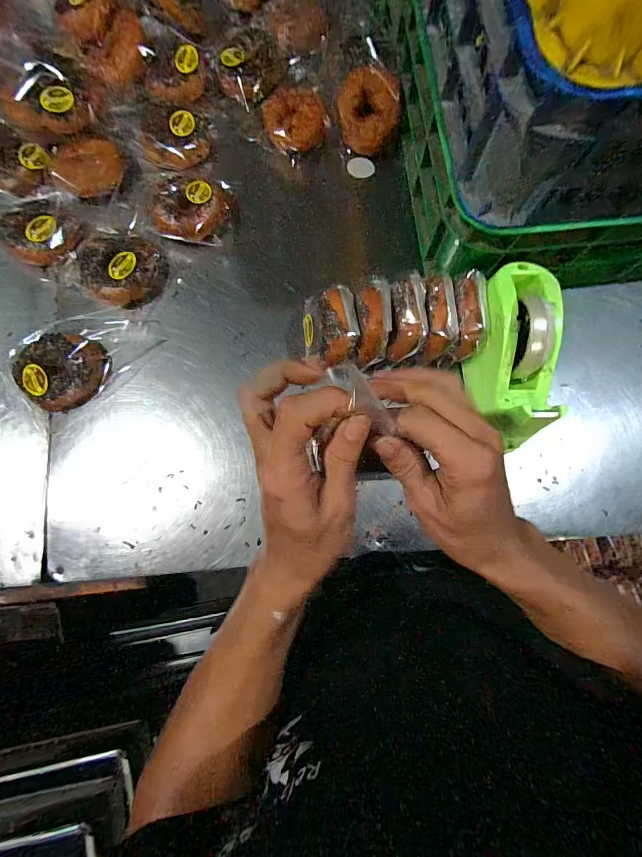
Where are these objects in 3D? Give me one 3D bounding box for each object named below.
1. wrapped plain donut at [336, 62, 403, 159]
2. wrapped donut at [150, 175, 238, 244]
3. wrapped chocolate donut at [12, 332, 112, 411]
[{"bbox_3d":[0.066,-0.447,0.528,0.085,0.036,0.107,1,82,0],"label":"wrapped plain donut"},{"bbox_3d":[-0.175,-0.299,0.507,0.105,0.038,0.101,3,82,0],"label":"wrapped donut"},{"bbox_3d":[-0.326,-0.072,0.474,0.098,0.031,0.096,0,82,0],"label":"wrapped chocolate donut"}]

